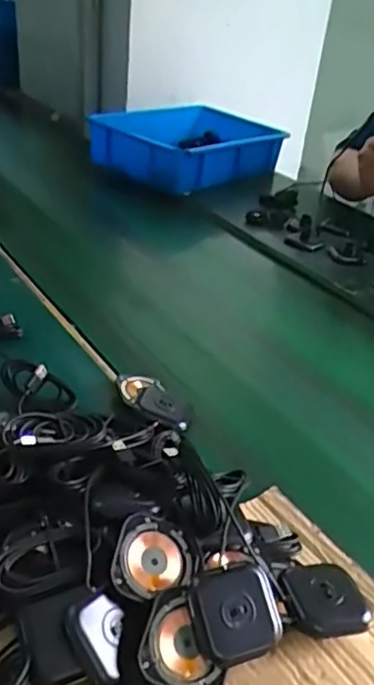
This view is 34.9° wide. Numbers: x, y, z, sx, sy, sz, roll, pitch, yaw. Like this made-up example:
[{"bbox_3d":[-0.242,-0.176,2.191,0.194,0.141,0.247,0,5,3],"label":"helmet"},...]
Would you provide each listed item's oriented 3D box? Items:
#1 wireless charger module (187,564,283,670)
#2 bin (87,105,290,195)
[{"bbox_3d":[0.034,0.182,0.399,0.061,0.011,0.056,-9,69,-22],"label":"wireless charger module"},{"bbox_3d":[0.007,-0.431,1.316,0.268,0.112,0.427,30,39,32],"label":"bin"}]

